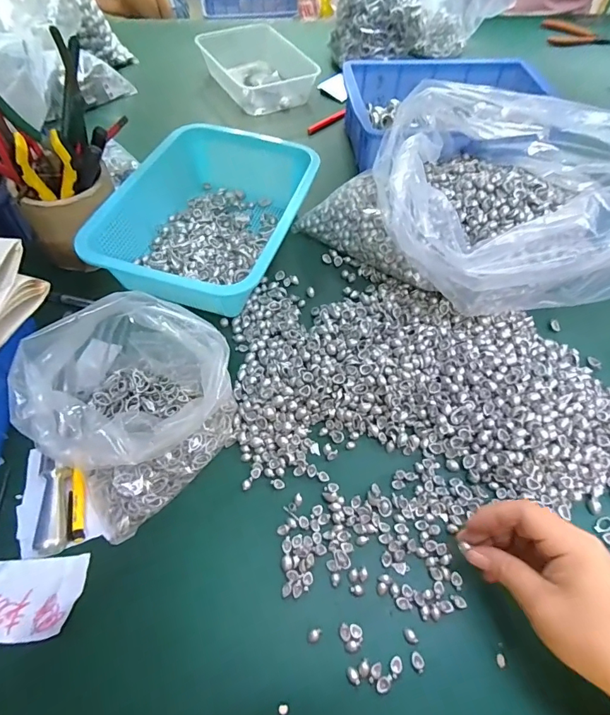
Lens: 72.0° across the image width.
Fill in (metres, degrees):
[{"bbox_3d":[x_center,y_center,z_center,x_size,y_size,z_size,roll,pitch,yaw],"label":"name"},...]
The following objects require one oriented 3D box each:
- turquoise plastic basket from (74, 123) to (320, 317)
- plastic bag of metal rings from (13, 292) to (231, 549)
[{"bbox_3d":[-0.111,-0.162,0.492,0.188,0.083,0.255,16,58,9],"label":"turquoise plastic basket"},{"bbox_3d":[-0.148,0.026,0.351,0.160,0.091,0.159,39,64,22],"label":"plastic bag of metal rings"}]

